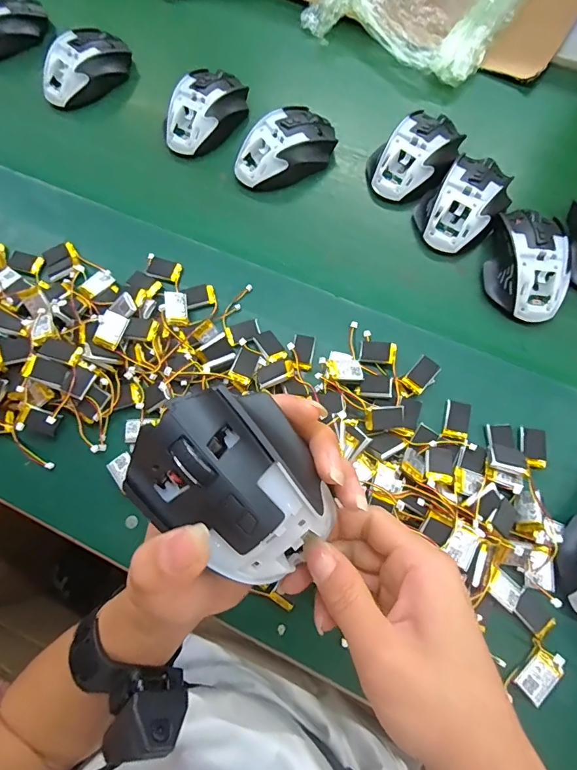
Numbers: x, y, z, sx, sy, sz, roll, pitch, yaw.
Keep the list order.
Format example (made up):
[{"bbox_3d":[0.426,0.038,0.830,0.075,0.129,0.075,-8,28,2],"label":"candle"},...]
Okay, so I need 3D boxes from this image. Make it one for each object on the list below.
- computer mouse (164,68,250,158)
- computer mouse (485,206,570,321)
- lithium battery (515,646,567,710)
[{"bbox_3d":[-0.094,-0.311,0.478,0.068,0.045,0.111,28,76,11],"label":"computer mouse"},{"bbox_3d":[0.227,-0.118,0.398,0.064,0.036,0.109,4,73,4],"label":"computer mouse"},{"bbox_3d":[0.180,0.210,0.302,0.020,0.008,0.033,42,79,14],"label":"lithium battery"}]

